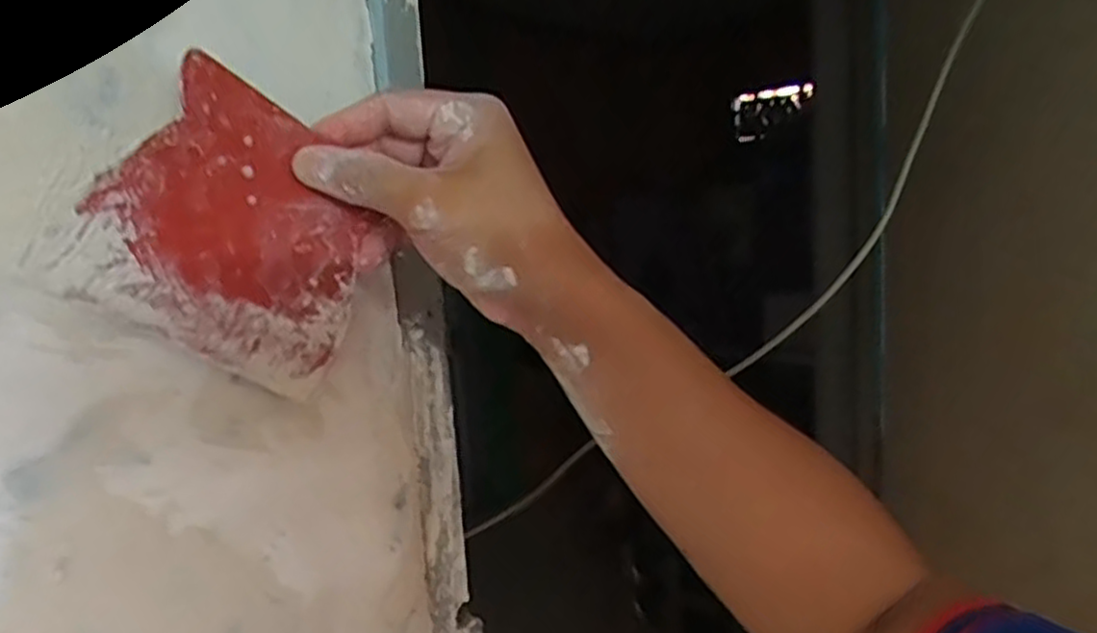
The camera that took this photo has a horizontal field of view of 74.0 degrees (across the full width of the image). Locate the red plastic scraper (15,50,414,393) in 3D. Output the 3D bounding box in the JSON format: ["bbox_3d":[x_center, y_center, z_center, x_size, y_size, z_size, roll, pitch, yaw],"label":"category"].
[{"bbox_3d":[-0.128,-0.033,0.310,0.004,0.103,0.115,19,-14,49],"label":"red plastic scraper"}]

